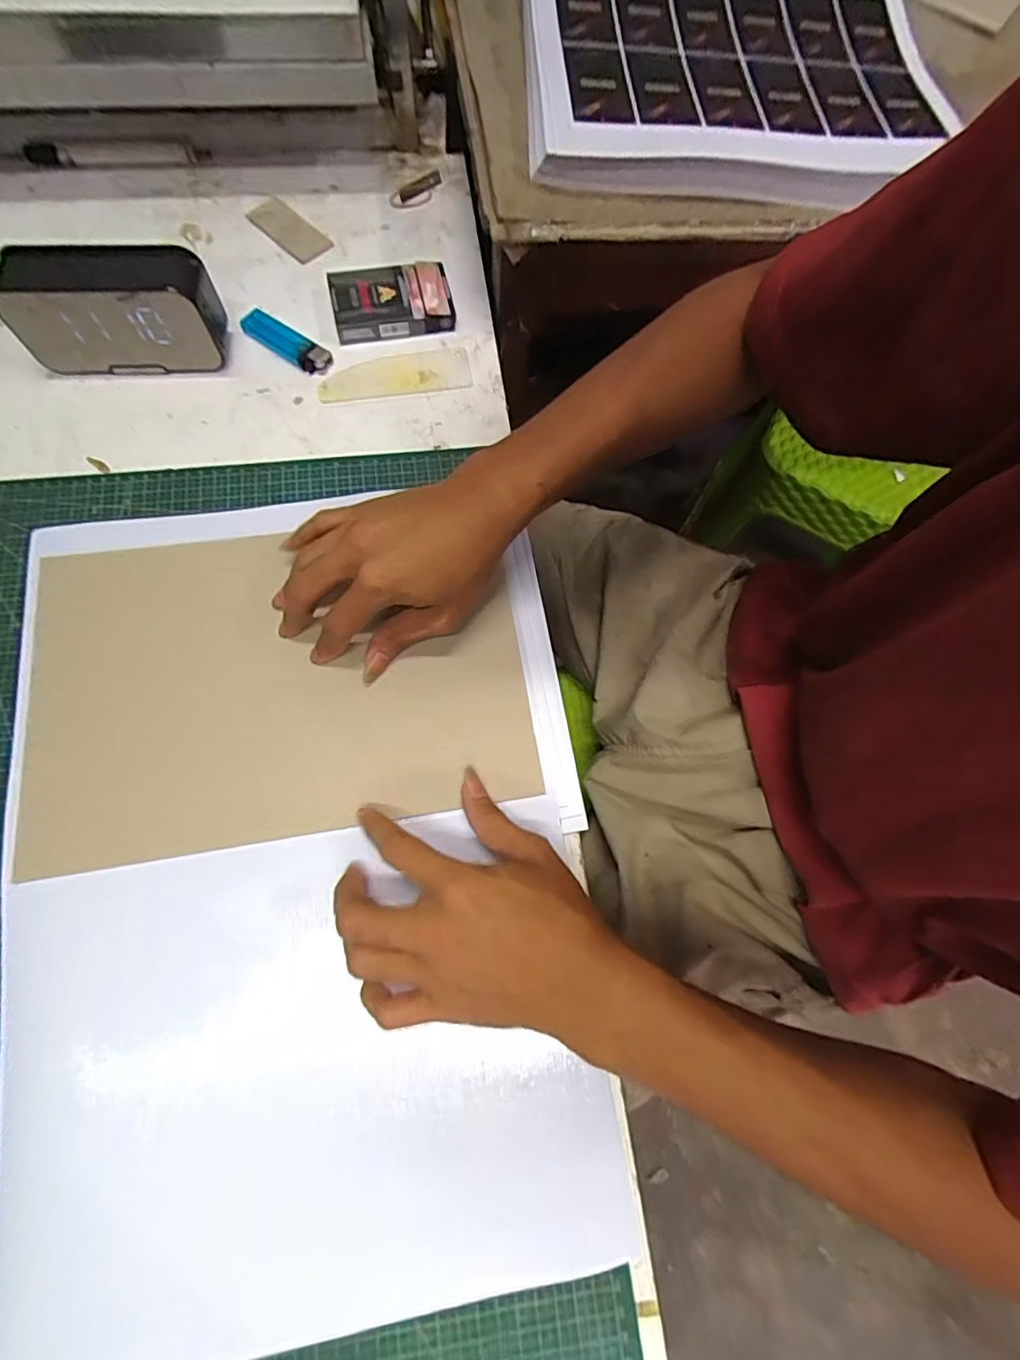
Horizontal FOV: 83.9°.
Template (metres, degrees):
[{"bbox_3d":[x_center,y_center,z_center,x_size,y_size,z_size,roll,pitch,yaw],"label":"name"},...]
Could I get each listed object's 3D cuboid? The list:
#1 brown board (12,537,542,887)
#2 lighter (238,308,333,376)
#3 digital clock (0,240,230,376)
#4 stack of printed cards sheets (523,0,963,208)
[{"bbox_3d":[-0.148,-0.003,0.372,0.306,0.011,0.205,-9,73,-5],"label":"brown board"},{"bbox_3d":[-0.183,-0.276,0.463,0.085,0.015,0.022,35,73,8],"label":"lighter"},{"bbox_3d":[-0.292,-0.275,0.422,0.136,0.079,0.049,-5,72,-5],"label":"digital clock"},{"bbox_3d":[0.175,-0.575,0.477,0.328,0.025,0.476,0,73,-6],"label":"stack of printed cards sheets"}]

